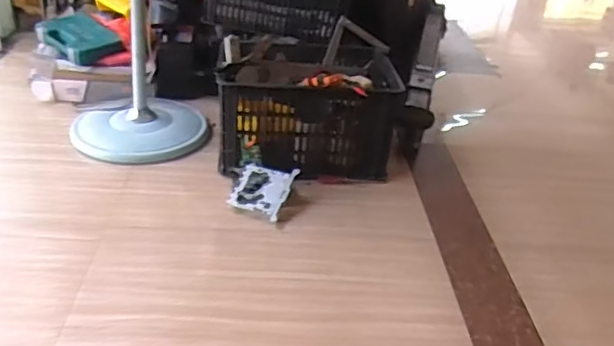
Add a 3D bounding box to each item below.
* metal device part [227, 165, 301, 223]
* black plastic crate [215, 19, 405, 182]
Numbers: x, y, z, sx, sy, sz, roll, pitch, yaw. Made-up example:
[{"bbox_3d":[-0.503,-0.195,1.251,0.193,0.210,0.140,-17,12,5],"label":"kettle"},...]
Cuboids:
[{"bbox_3d":[-0.123,0.046,1.522,0.158,0.021,0.164,8,49,22],"label":"metal device part"},{"bbox_3d":[0.003,-0.196,1.706,0.483,0.305,0.380,4,31,-4],"label":"black plastic crate"}]

